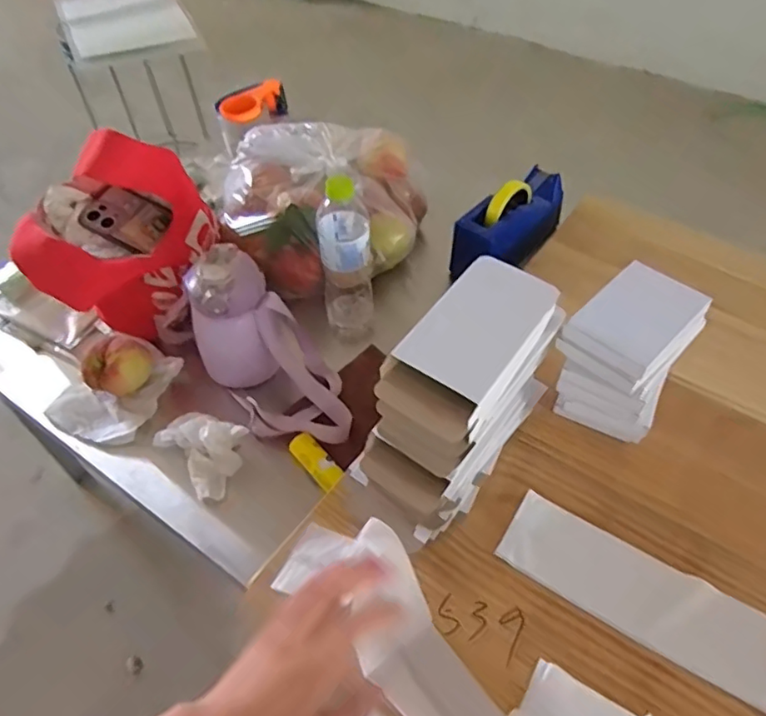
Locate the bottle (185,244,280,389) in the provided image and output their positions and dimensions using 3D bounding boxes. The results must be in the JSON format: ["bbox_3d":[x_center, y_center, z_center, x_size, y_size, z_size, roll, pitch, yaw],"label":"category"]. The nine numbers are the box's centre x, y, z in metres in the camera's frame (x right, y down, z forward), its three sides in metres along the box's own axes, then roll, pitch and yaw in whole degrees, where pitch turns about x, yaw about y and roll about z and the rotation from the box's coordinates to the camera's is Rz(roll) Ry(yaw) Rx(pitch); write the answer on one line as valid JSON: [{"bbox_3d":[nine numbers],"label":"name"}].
[{"bbox_3d":[-0.188,-0.047,0.737,0.094,0.169,0.086,-13,51,-8],"label":"bottle"}]

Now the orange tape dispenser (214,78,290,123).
[{"bbox_3d":[-0.257,-0.508,1.190,0.152,0.068,0.053,-34,58,-23],"label":"orange tape dispenser"}]

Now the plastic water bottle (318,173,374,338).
[{"bbox_3d":[-0.048,-0.128,0.770,0.067,0.226,0.062,-4,51,-2],"label":"plastic water bottle"}]

